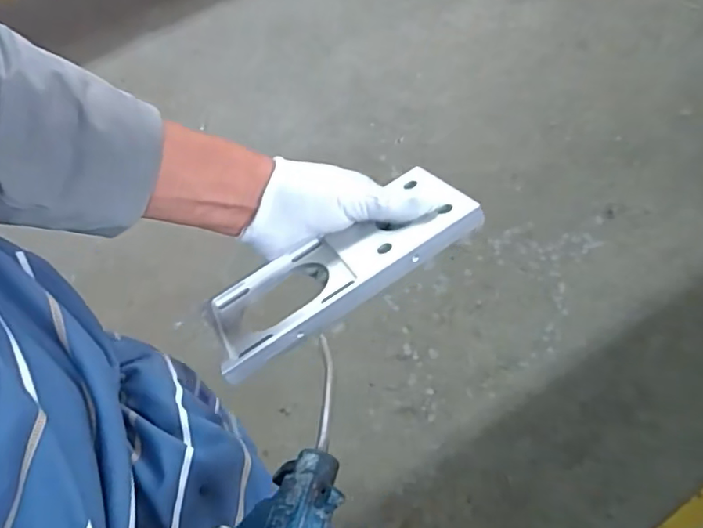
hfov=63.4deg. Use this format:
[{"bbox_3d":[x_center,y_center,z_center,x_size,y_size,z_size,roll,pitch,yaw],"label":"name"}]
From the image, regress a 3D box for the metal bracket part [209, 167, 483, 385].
[{"bbox_3d":[-0.010,0.001,0.399,0.191,0.014,0.086,-34,39,-4],"label":"metal bracket part"}]

